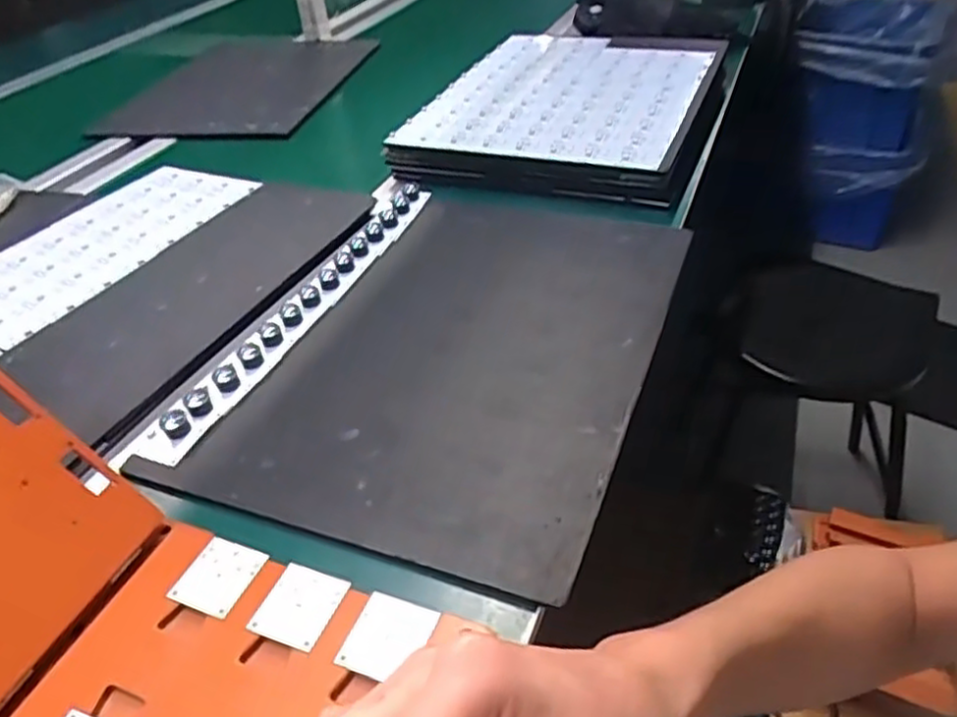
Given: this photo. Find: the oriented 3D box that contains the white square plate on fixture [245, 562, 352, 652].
[{"bbox_3d":[-0.106,0.145,0.426,0.045,0.004,0.046,11,43,19],"label":"white square plate on fixture"}]

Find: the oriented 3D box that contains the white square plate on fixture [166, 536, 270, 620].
[{"bbox_3d":[-0.161,0.134,0.445,0.042,0.004,0.046,14,44,21],"label":"white square plate on fixture"}]

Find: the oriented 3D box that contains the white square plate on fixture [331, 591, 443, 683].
[{"bbox_3d":[-0.050,0.156,0.406,0.044,0.004,0.046,10,43,18],"label":"white square plate on fixture"}]

